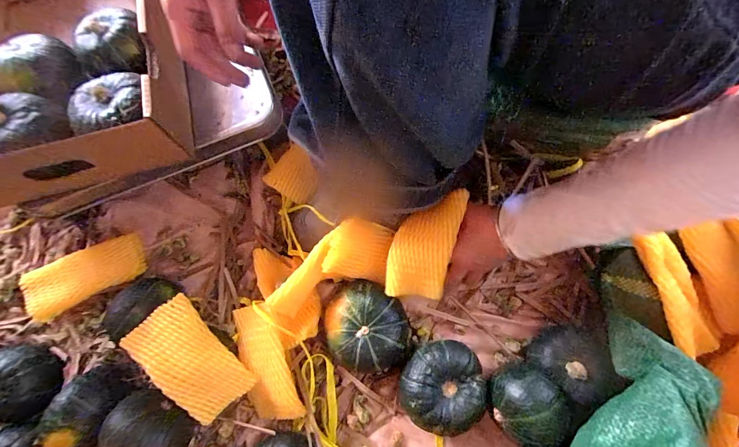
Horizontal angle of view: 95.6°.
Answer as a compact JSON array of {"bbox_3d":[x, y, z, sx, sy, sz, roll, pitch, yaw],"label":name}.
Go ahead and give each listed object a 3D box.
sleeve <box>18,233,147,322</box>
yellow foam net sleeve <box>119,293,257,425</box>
[{"bbox_3d":[-0.386,0.070,0.453,0.148,0.033,0.069,-29,75,-6],"label":"sleeve"},{"bbox_3d":[-0.202,0.151,0.372,0.071,0.035,0.132,-42,77,-10],"label":"yellow foam net sleeve"}]

